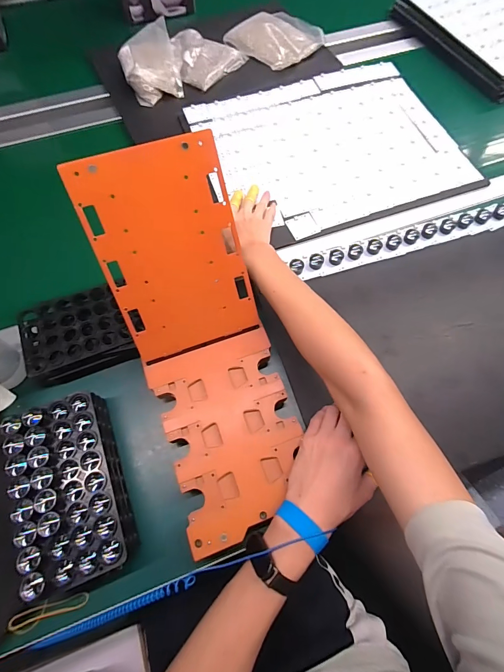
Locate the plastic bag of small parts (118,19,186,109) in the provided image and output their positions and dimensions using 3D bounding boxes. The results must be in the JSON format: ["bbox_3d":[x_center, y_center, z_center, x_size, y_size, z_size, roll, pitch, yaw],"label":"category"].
[{"bbox_3d":[-0.211,-0.564,0.694,0.115,0.045,0.170,-18,69,-6],"label":"plastic bag of small parts"}]

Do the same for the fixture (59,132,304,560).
[{"bbox_3d":[-0.061,0.009,0.401,0.156,0.104,0.420,-17,96,-5],"label":"fixture"}]

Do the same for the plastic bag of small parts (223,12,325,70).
[{"bbox_3d":[0.047,-0.658,0.734,0.177,0.022,0.155,39,74,15],"label":"plastic bag of small parts"}]

